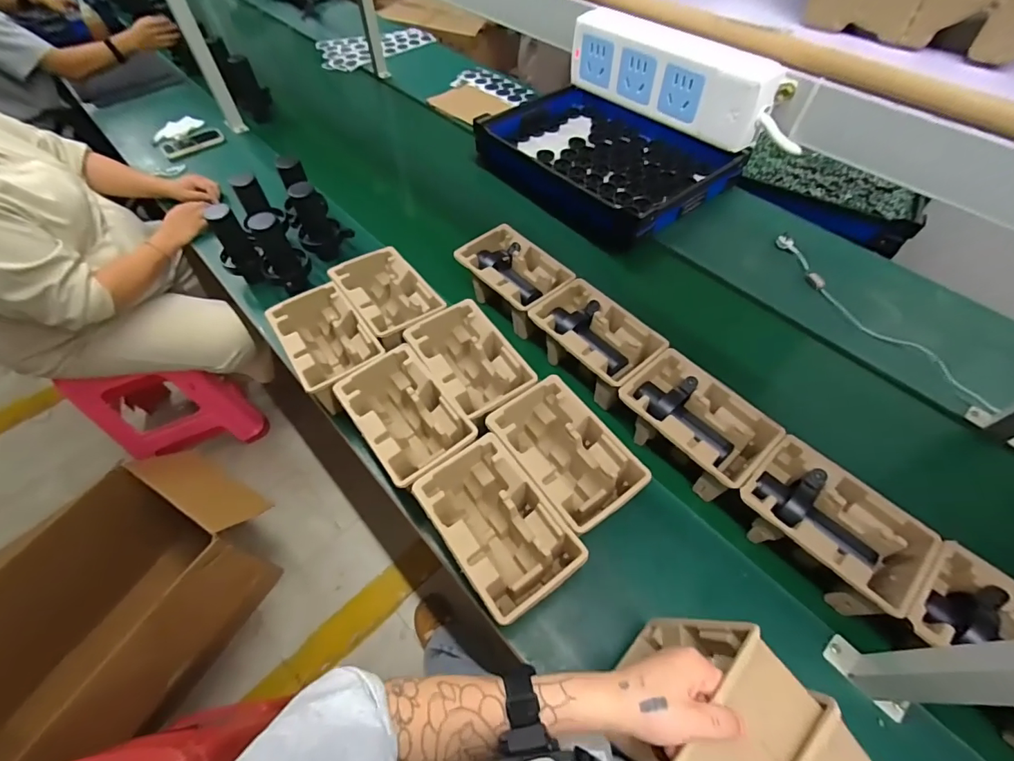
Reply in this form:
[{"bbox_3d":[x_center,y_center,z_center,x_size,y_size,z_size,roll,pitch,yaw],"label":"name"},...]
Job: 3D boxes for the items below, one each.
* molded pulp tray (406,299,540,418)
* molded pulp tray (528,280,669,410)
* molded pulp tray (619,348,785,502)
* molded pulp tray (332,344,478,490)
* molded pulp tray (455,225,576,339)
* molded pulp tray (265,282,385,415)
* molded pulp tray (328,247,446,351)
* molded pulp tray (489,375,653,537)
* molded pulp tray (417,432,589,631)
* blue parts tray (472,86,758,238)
[{"bbox_3d":[-0.066,-0.019,0.825,0.141,0.110,0.220,-32,60,-18],"label":"molded pulp tray"},{"bbox_3d":[0.165,-0.074,0.863,0.153,0.088,0.232,-36,62,-20],"label":"molded pulp tray"},{"bbox_3d":[0.314,0.077,0.765,0.152,0.097,0.228,-37,62,-21],"label":"molded pulp tray"},{"bbox_3d":[-0.167,0.075,0.771,0.144,0.116,0.230,-33,60,-19],"label":"molded pulp tray"},{"bbox_3d":[0.015,-0.212,0.950,0.142,0.110,0.212,-37,62,-21],"label":"molded pulp tray"},{"bbox_3d":[-0.335,-0.060,0.857,0.142,0.120,0.225,-33,60,-19],"label":"molded pulp tray"},{"bbox_3d":[-0.232,-0.153,0.909,0.145,0.099,0.247,-34,61,-19],"label":"molded pulp tray"},{"bbox_3d":[0.090,0.127,0.723,0.143,0.103,0.231,-33,60,-19],"label":"molded pulp tray"},{"bbox_3d":[-0.014,0.222,0.666,0.144,0.115,0.227,-32,60,-18],"label":"molded pulp tray"},{"bbox_3d":[0.280,-0.629,1.268,0.466,0.120,0.610,-36,62,-20],"label":"blue parts tray"}]

